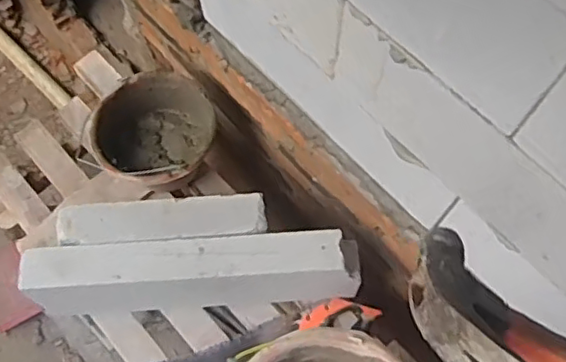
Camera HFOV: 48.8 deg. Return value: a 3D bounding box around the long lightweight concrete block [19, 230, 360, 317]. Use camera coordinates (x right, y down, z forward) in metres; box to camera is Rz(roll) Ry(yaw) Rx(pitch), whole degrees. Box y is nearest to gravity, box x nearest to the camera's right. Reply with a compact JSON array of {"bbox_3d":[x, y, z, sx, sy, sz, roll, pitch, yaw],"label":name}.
[{"bbox_3d":[-0.168,0.183,1.192,0.608,0.220,0.092,-3,70,-1],"label":"long lightweight concrete block"}]

